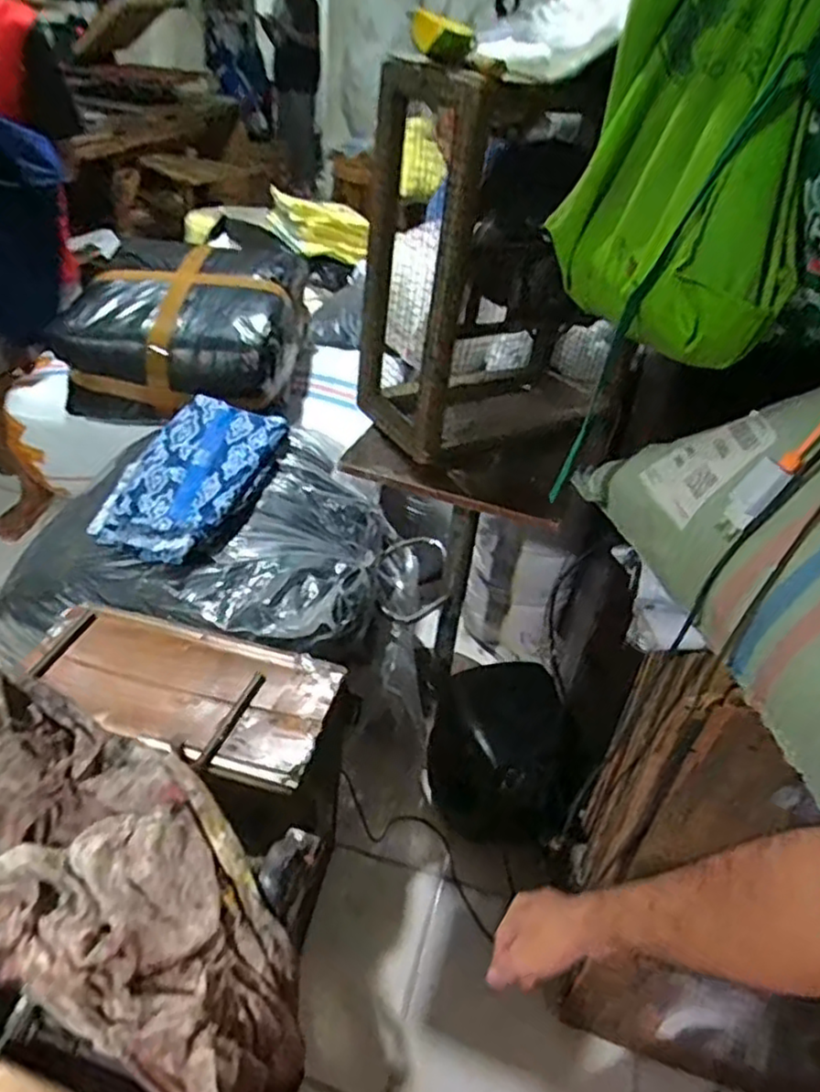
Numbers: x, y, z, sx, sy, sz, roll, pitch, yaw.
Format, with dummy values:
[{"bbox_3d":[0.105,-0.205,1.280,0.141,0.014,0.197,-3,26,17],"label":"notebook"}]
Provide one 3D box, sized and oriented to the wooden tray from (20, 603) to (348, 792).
[{"bbox_3d":[-0.346,0.207,1.053,0.457,0.034,0.234,11,39,9],"label":"wooden tray"}]

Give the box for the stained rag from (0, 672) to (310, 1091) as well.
[{"bbox_3d":[-0.266,0.299,0.629,0.445,0.128,0.187,43,51,19],"label":"stained rag"}]

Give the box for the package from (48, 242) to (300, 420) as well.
[{"bbox_3d":[-0.528,-0.526,1.687,0.498,0.268,0.470,4,39,1],"label":"package"}]

